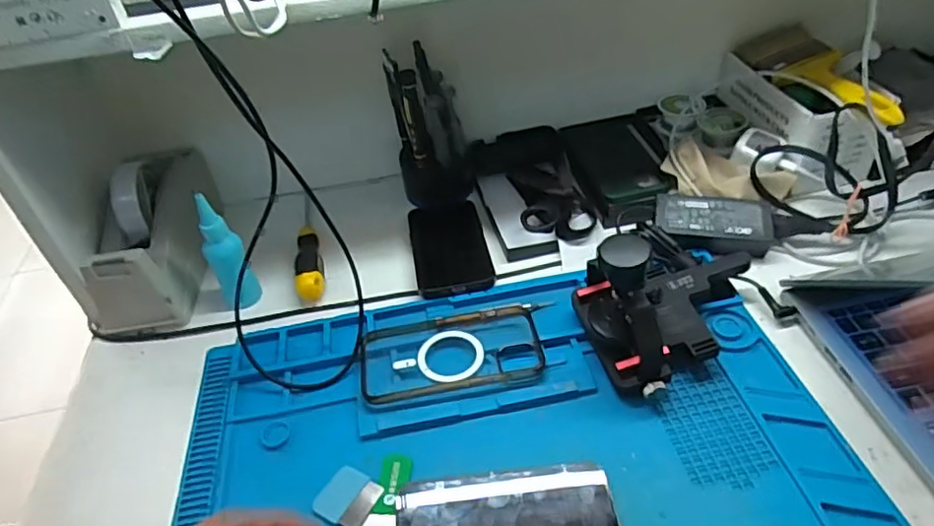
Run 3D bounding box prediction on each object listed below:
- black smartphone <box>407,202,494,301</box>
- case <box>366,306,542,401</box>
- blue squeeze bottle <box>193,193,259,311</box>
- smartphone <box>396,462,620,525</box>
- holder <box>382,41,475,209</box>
[{"bbox_3d":[-0.019,-0.021,0.632,0.075,0.005,0.149,-10,42,-3],"label":"black smartphone"},{"bbox_3d":[-0.014,0.076,0.528,0.149,0.009,0.085,-8,42,-1],"label":"case"},{"bbox_3d":[-0.230,-0.013,0.578,0.034,0.109,0.036,-23,45,-17],"label":"blue squeeze bottle"},{"bbox_3d":[0.026,0.174,0.410,0.144,0.014,0.072,-7,42,0],"label":"smartphone"},{"bbox_3d":[-0.039,-0.148,0.668,0.079,0.147,0.070,-9,42,-2],"label":"holder"}]

